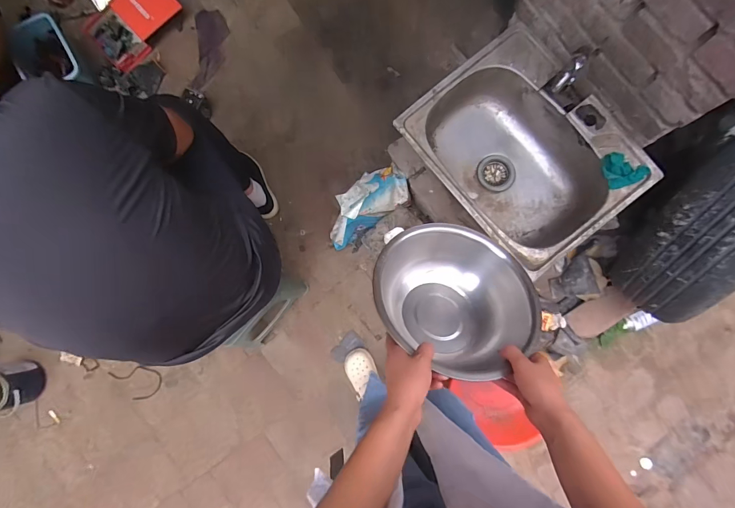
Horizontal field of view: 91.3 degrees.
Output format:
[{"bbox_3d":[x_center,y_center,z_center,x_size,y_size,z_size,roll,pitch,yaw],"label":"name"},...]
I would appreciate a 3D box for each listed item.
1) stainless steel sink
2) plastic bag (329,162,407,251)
[{"bbox_3d":[0.386,-0.261,0.949,0.408,0.241,0.521,-39,89,-9],"label":"stainless steel sink"},{"bbox_3d":[-0.007,-0.155,1.232,0.313,0.235,0.140,-39,85,-4],"label":"plastic bag"}]

